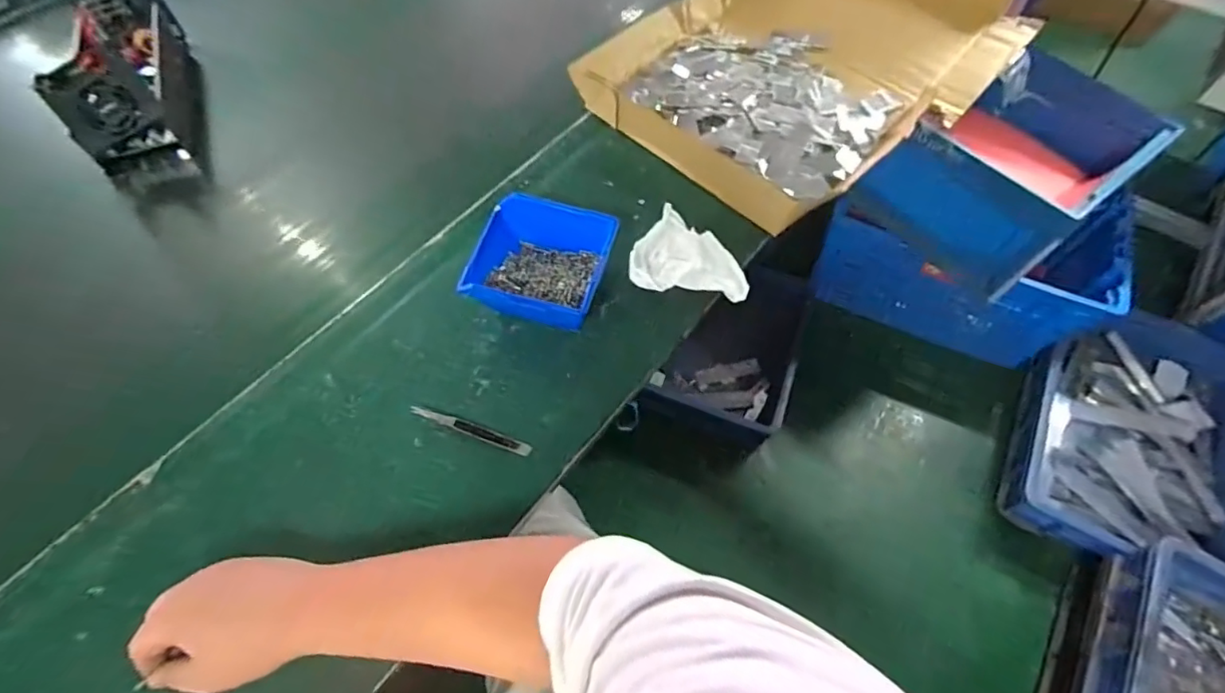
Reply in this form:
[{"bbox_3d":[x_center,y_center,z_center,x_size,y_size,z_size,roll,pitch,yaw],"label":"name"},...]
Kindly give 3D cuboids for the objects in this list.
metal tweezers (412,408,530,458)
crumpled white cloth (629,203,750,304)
[{"bbox_3d":[-0.129,0.076,0.516,0.114,0.012,0.012,18,63,10],"label":"metal tweezers"},{"bbox_3d":[0.082,-0.106,0.609,0.120,0.026,0.117,4,61,3],"label":"crumpled white cloth"}]

